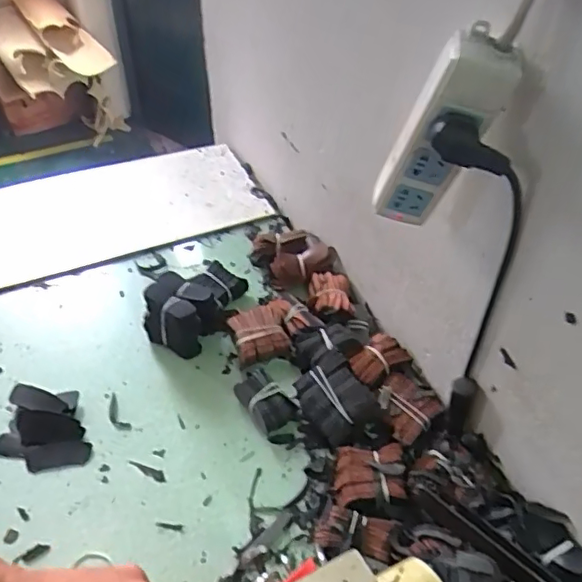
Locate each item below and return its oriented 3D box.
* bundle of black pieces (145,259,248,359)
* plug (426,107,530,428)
[{"bbox_3d":[-0.114,0.006,0.718,0.088,0.073,0.136,21,49,19],"label":"bundle of black pieces"},{"bbox_3d":[0.145,0.009,0.510,0.099,0.327,0.046,17,48,16],"label":"plug"}]

